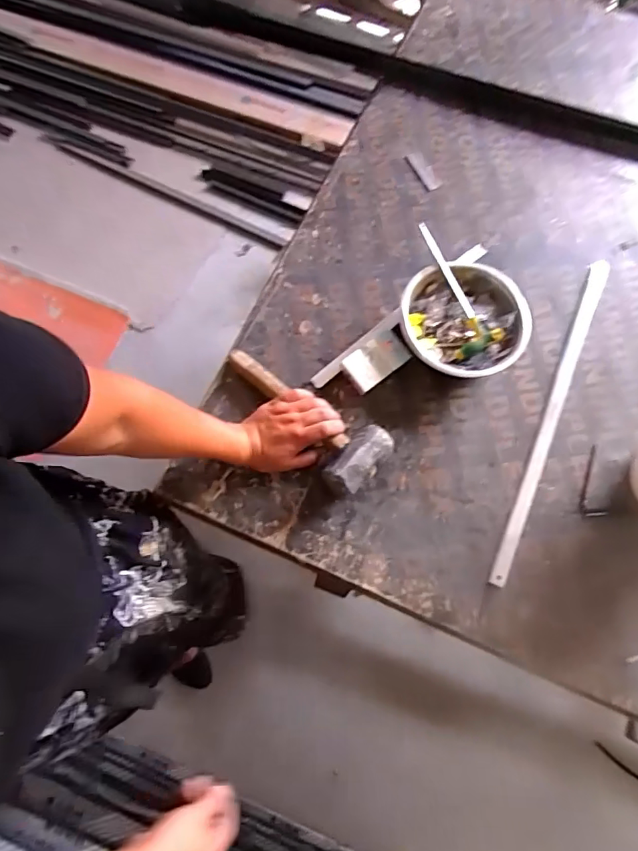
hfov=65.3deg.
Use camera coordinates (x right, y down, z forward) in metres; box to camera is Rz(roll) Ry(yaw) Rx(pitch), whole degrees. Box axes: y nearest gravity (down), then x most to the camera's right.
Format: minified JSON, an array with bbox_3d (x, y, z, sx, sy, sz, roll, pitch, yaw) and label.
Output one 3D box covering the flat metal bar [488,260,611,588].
[{"bbox_3d":[0.340,-0.025,0.716,0.027,0.010,0.531,23,73,6],"label":"flat metal bar"}]

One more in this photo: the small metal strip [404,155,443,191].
[{"bbox_3d":[0.179,-0.432,0.845,0.033,0.006,0.077,-25,75,-10],"label":"small metal strip"}]

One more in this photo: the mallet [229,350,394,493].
[{"bbox_3d":[-0.022,-0.018,0.693,0.262,0.053,0.099,39,75,18],"label":"mallet"}]

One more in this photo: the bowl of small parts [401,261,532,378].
[{"bbox_3d":[0.213,-0.150,0.727,0.168,0.058,0.174,1,72,-2],"label":"bowl of small parts"}]

